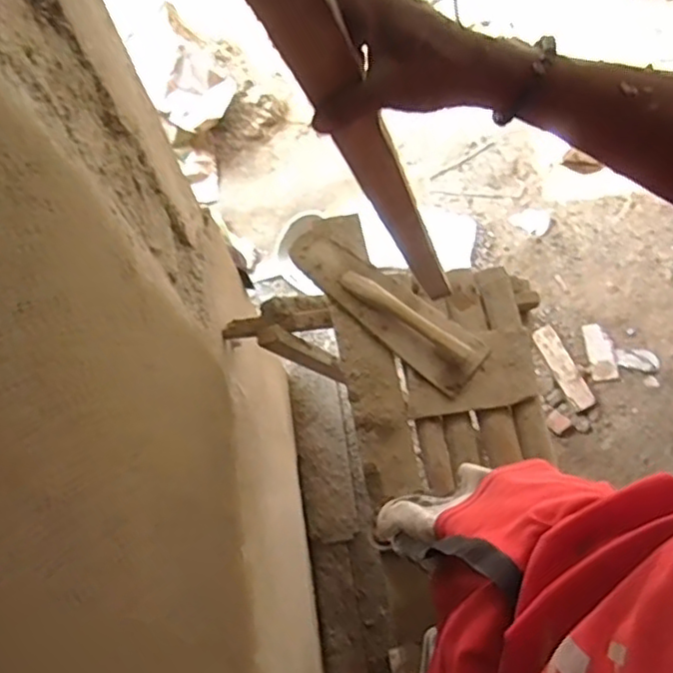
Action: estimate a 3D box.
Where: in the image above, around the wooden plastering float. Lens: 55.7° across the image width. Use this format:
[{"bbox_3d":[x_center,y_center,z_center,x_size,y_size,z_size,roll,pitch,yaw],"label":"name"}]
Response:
[{"bbox_3d":[0.100,-0.073,1.378,0.483,0.085,0.136,38,79,11],"label":"wooden plastering float"}]

